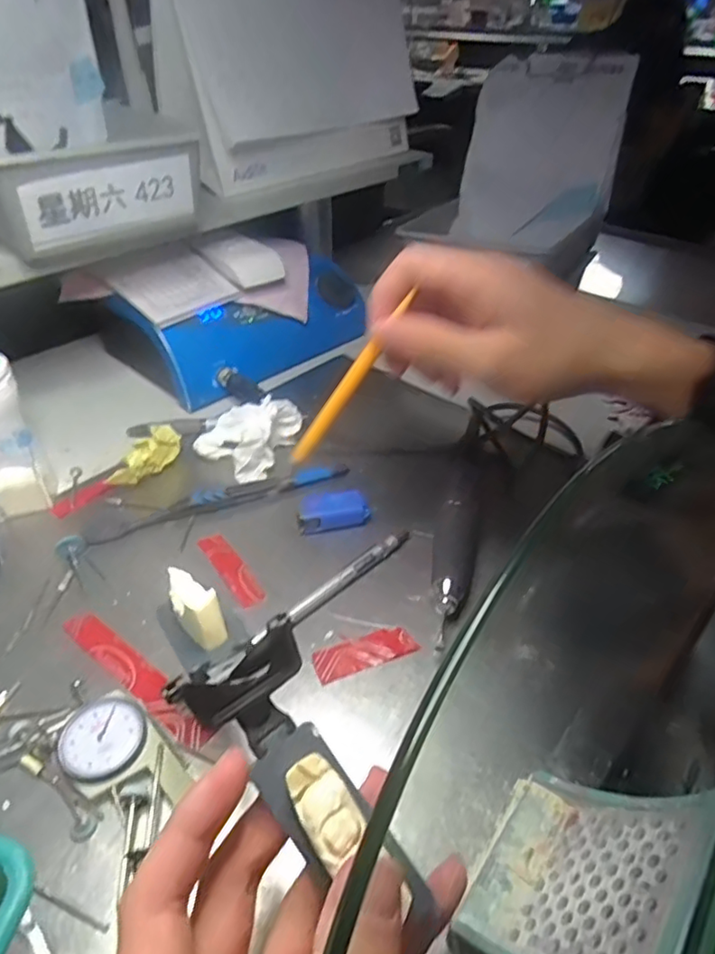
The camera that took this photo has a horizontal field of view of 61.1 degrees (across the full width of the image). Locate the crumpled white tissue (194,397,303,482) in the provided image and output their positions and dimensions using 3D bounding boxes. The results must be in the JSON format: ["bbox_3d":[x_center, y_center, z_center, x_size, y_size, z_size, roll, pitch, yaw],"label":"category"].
[{"bbox_3d":[-0.083,-0.032,0.444,0.059,0.031,0.066,17,42,18],"label":"crumpled white tissue"}]

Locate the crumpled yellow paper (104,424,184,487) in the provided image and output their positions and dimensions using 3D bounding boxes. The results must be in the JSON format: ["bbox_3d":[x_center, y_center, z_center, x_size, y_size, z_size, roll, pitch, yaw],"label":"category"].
[{"bbox_3d":[-0.150,-0.013,0.431,0.034,0.023,0.054,3,39,2],"label":"crumpled yellow paper"}]

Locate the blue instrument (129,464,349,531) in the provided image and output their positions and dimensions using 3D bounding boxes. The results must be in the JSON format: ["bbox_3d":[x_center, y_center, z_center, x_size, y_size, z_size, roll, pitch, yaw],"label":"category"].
[{"bbox_3d":[-0.077,0.010,0.411,0.151,0.010,0.011,-15,42,-19],"label":"blue instrument"}]

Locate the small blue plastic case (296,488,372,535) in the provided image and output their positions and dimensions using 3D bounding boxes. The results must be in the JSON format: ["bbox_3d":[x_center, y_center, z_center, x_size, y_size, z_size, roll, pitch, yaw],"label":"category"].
[{"bbox_3d":[-0.016,0.023,0.396,0.046,0.019,0.019,-11,41,-15],"label":"small blue plastic case"}]

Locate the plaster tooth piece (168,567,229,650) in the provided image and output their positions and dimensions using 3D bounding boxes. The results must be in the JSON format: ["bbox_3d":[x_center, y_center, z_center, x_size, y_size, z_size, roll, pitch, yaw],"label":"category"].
[{"bbox_3d":[-0.067,0.051,0.245,0.014,0.017,0.053,-23,22,-26],"label":"plaster tooth piece"}]

